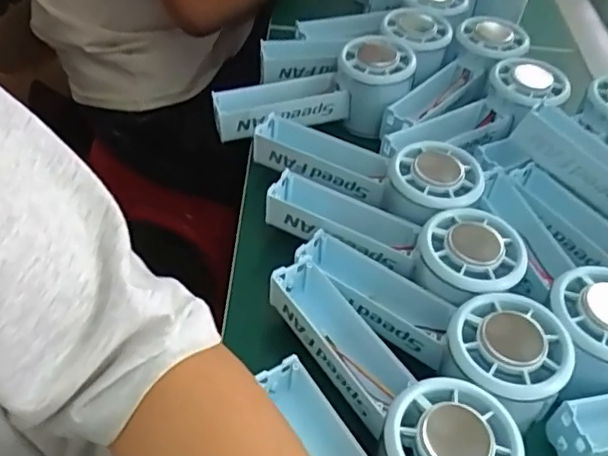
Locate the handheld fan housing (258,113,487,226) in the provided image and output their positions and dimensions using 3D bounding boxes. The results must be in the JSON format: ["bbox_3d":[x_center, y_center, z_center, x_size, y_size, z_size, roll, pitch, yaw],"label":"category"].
[{"bbox_3d":[0.035,-0.039,0.388,0.152,0.029,0.055,17,48,26],"label":"handheld fan housing"}]

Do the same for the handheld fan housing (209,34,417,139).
[{"bbox_3d":[0.009,-0.094,0.459,0.149,0.055,0.060,-13,50,-2],"label":"handheld fan housing"}]

